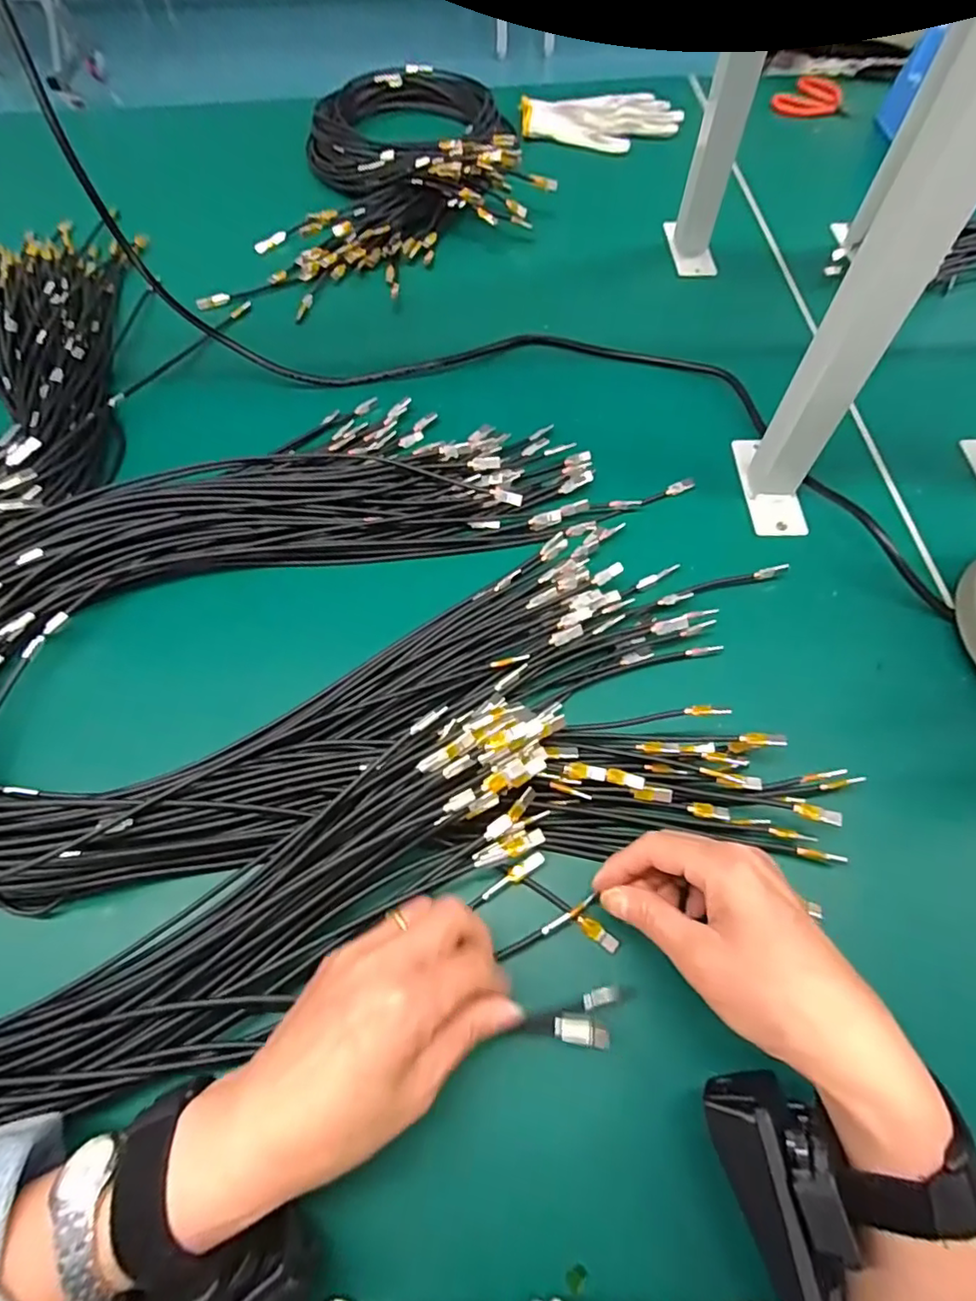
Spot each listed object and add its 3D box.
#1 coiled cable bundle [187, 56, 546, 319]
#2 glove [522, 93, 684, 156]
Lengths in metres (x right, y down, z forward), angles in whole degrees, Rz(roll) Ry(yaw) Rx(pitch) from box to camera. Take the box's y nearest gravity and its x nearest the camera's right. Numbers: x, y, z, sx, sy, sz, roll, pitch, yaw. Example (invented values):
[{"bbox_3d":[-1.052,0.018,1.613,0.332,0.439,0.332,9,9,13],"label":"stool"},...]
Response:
[{"bbox_3d":[-0.087,-0.561,0.669,0.296,0.060,0.490,8,62,5],"label":"coiled cable bundle"},{"bbox_3d":[0.144,-0.666,0.747,0.198,0.016,0.127,-5,62,-2],"label":"glove"}]

